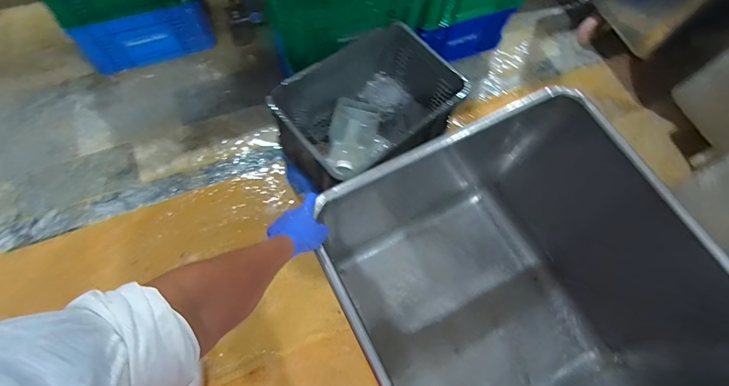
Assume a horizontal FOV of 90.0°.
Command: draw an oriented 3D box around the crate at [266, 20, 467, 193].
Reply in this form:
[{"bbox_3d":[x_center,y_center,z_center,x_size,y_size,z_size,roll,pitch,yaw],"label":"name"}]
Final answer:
[{"bbox_3d":[0.039,-0.266,1.185,0.582,0.263,0.357,-37,76,-17],"label":"crate"}]

